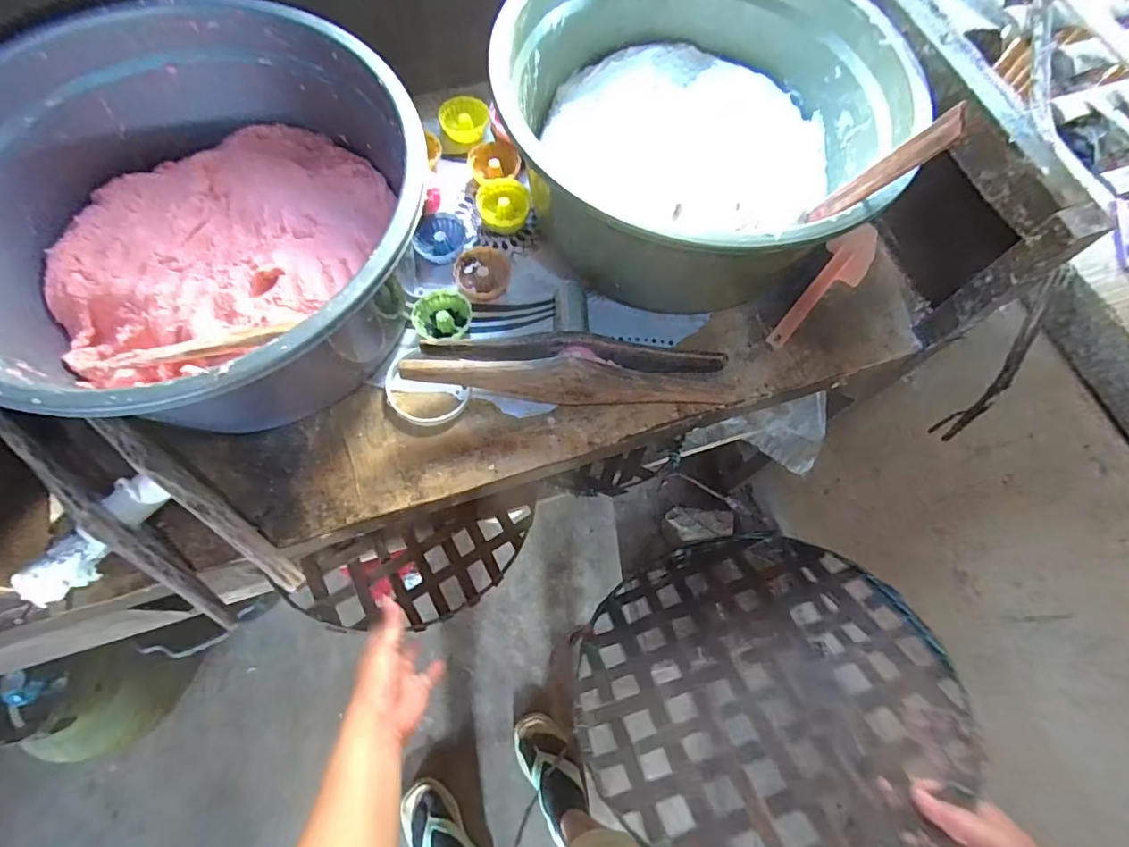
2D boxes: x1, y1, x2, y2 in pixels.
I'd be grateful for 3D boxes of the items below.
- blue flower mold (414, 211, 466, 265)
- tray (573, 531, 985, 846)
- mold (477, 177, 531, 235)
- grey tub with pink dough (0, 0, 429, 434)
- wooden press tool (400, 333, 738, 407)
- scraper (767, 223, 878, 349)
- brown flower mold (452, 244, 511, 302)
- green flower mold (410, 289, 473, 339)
[{"bbox_3d":[-0.143,-0.213,0.610,0.057,0.018,0.059,1,69,-2],"label":"blue flower mold"},{"bbox_3d":[0.188,0.259,0.538,0.344,0.022,0.337,-12,35,9],"label":"tray"},{"bbox_3d":[-0.071,-0.256,0.621,0.060,0.034,0.049,-2,69,-4],"label":"mold"},{"bbox_3d":[-0.322,-0.174,0.492,0.387,0.165,0.397,1,69,-2],"label":"grey tub with pink dough"},{"bbox_3d":[0.012,-0.051,0.526,0.311,0.070,0.061,-1,69,-3],"label":"wooden press tool"},{"bbox_3d":[0.309,-0.162,0.614,0.052,0.016,0.211,36,71,11],"label":"scraper"},{"bbox_3d":[-0.093,-0.166,0.593,0.059,0.026,0.069,6,69,0],"label":"brown flower mold"},{"bbox_3d":[-0.133,-0.116,0.574,0.063,0.024,0.056,-13,70,-8],"label":"green flower mold"}]

